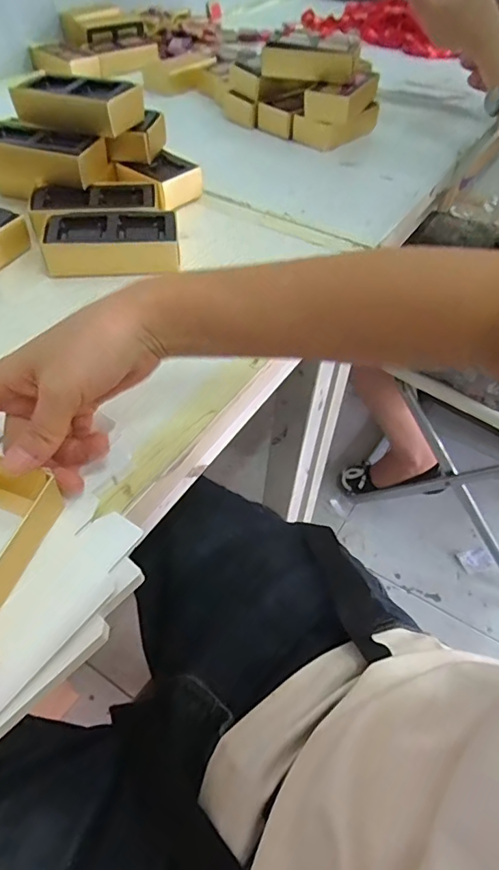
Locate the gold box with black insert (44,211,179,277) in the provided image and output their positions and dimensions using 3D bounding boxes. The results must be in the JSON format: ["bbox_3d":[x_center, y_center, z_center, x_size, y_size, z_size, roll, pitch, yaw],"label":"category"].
[{"bbox_3d":[-0.120,-0.169,0.450,0.111,0.028,0.059,0,49,-5],"label":"gold box with black insert"}]

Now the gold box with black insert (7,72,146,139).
[{"bbox_3d":[-0.166,-0.322,0.498,0.115,0.031,0.058,16,50,11],"label":"gold box with black insert"}]

